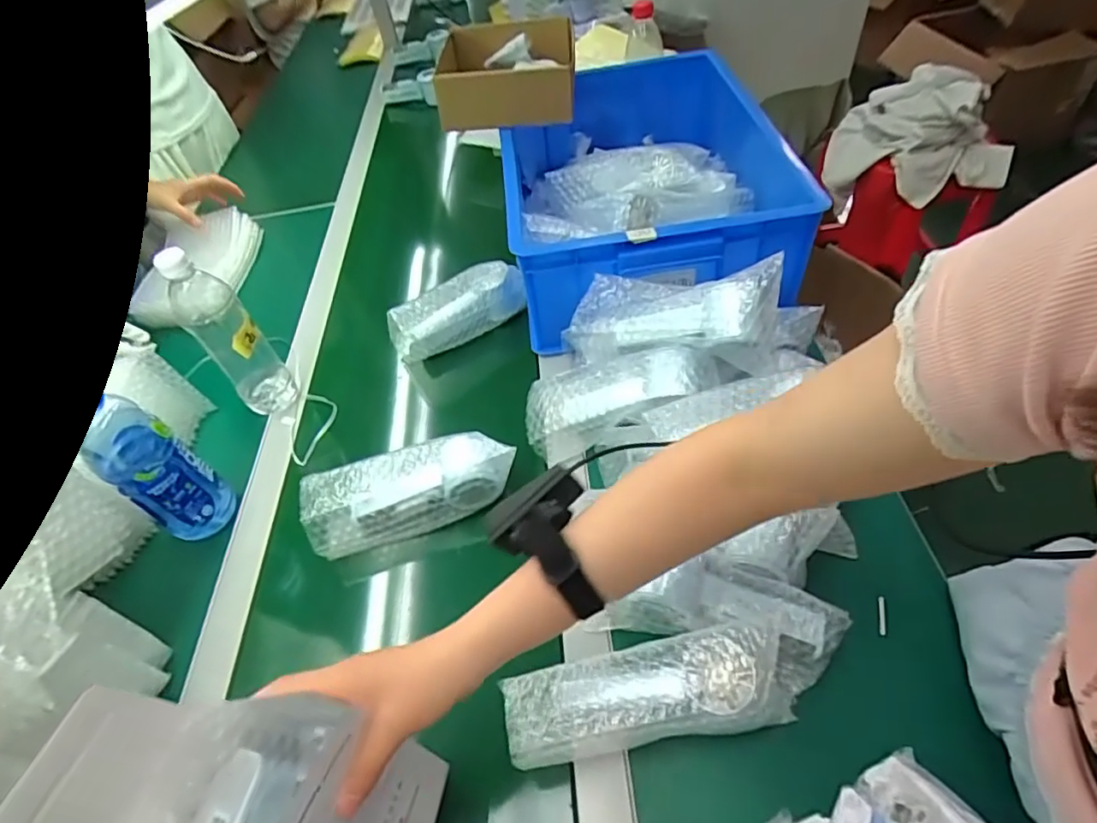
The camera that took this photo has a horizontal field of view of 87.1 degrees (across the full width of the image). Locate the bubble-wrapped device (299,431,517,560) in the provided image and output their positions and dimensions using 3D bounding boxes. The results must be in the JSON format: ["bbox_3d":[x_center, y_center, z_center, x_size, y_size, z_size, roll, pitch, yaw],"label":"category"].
[{"bbox_3d":[-0.140,0.079,0.591,0.206,0.066,0.070,-17,54,-7],"label":"bubble-wrapped device"}]

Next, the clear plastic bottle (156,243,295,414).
[{"bbox_3d":[-0.369,-0.092,0.661,0.061,0.210,0.066,-39,60,-21],"label":"clear plastic bottle"}]

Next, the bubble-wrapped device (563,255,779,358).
[{"bbox_3d":[0.123,-0.101,0.603,0.229,0.060,0.089,2,76,34],"label":"bubble-wrapped device"}]

